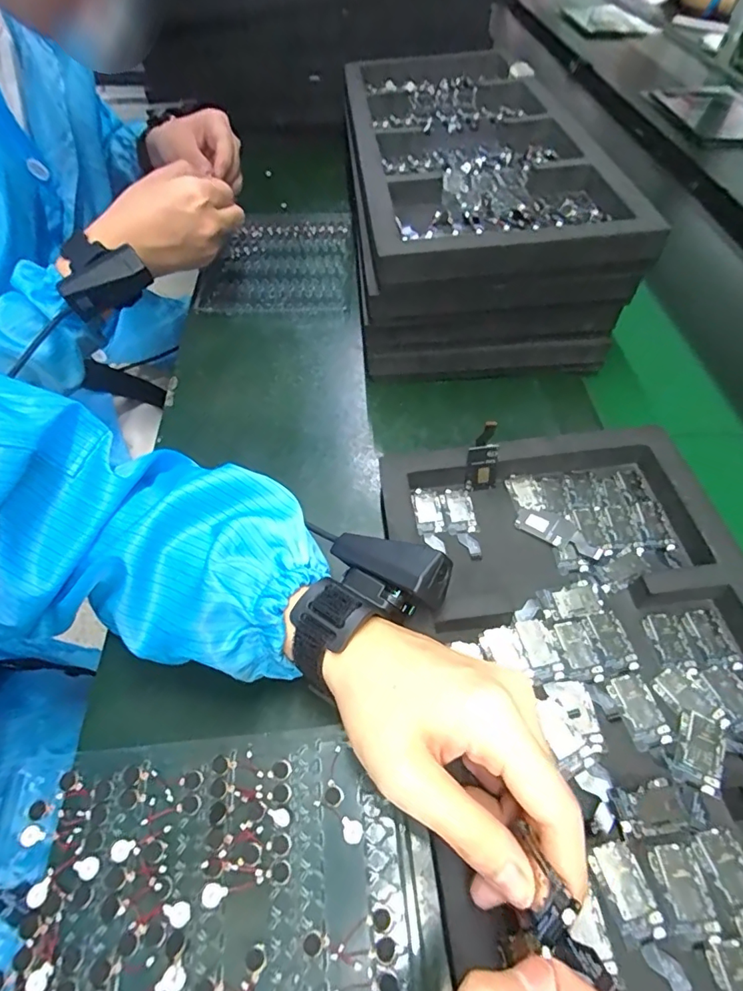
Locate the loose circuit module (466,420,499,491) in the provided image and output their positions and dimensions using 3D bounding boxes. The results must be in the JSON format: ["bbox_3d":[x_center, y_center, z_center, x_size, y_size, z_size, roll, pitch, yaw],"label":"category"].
[{"bbox_3d":[0.083,-0.029,0.367,0.023,0.059,0.007,-3,38,-1],"label":"loose circuit module"}]

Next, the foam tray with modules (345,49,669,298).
[{"bbox_3d":[0.093,-0.370,0.529,0.228,0.049,0.488,-3,54,-3],"label":"foam tray with modules"}]

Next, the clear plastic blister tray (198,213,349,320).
[{"bbox_3d":[-0.105,-0.282,0.598,0.168,0.018,0.211,3,54,1],"label":"clear plastic blister tray"}]

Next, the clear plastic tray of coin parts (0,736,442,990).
[{"bbox_3d":[-0.088,0.220,0.239,0.228,0.016,0.173,-2,54,-3],"label":"clear plastic tray of coin parts"}]

